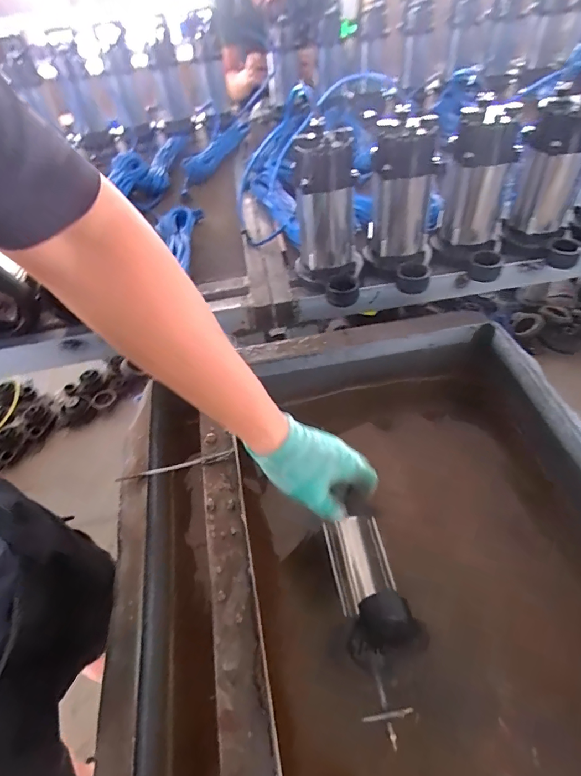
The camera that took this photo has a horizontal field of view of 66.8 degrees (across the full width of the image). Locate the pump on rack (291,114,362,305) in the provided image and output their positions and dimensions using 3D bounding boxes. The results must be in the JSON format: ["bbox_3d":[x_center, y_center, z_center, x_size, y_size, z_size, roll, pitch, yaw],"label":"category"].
[{"bbox_3d":[0.057,-0.276,0.708,0.114,0.220,0.147,0,48,7],"label":"pump on rack"}]

